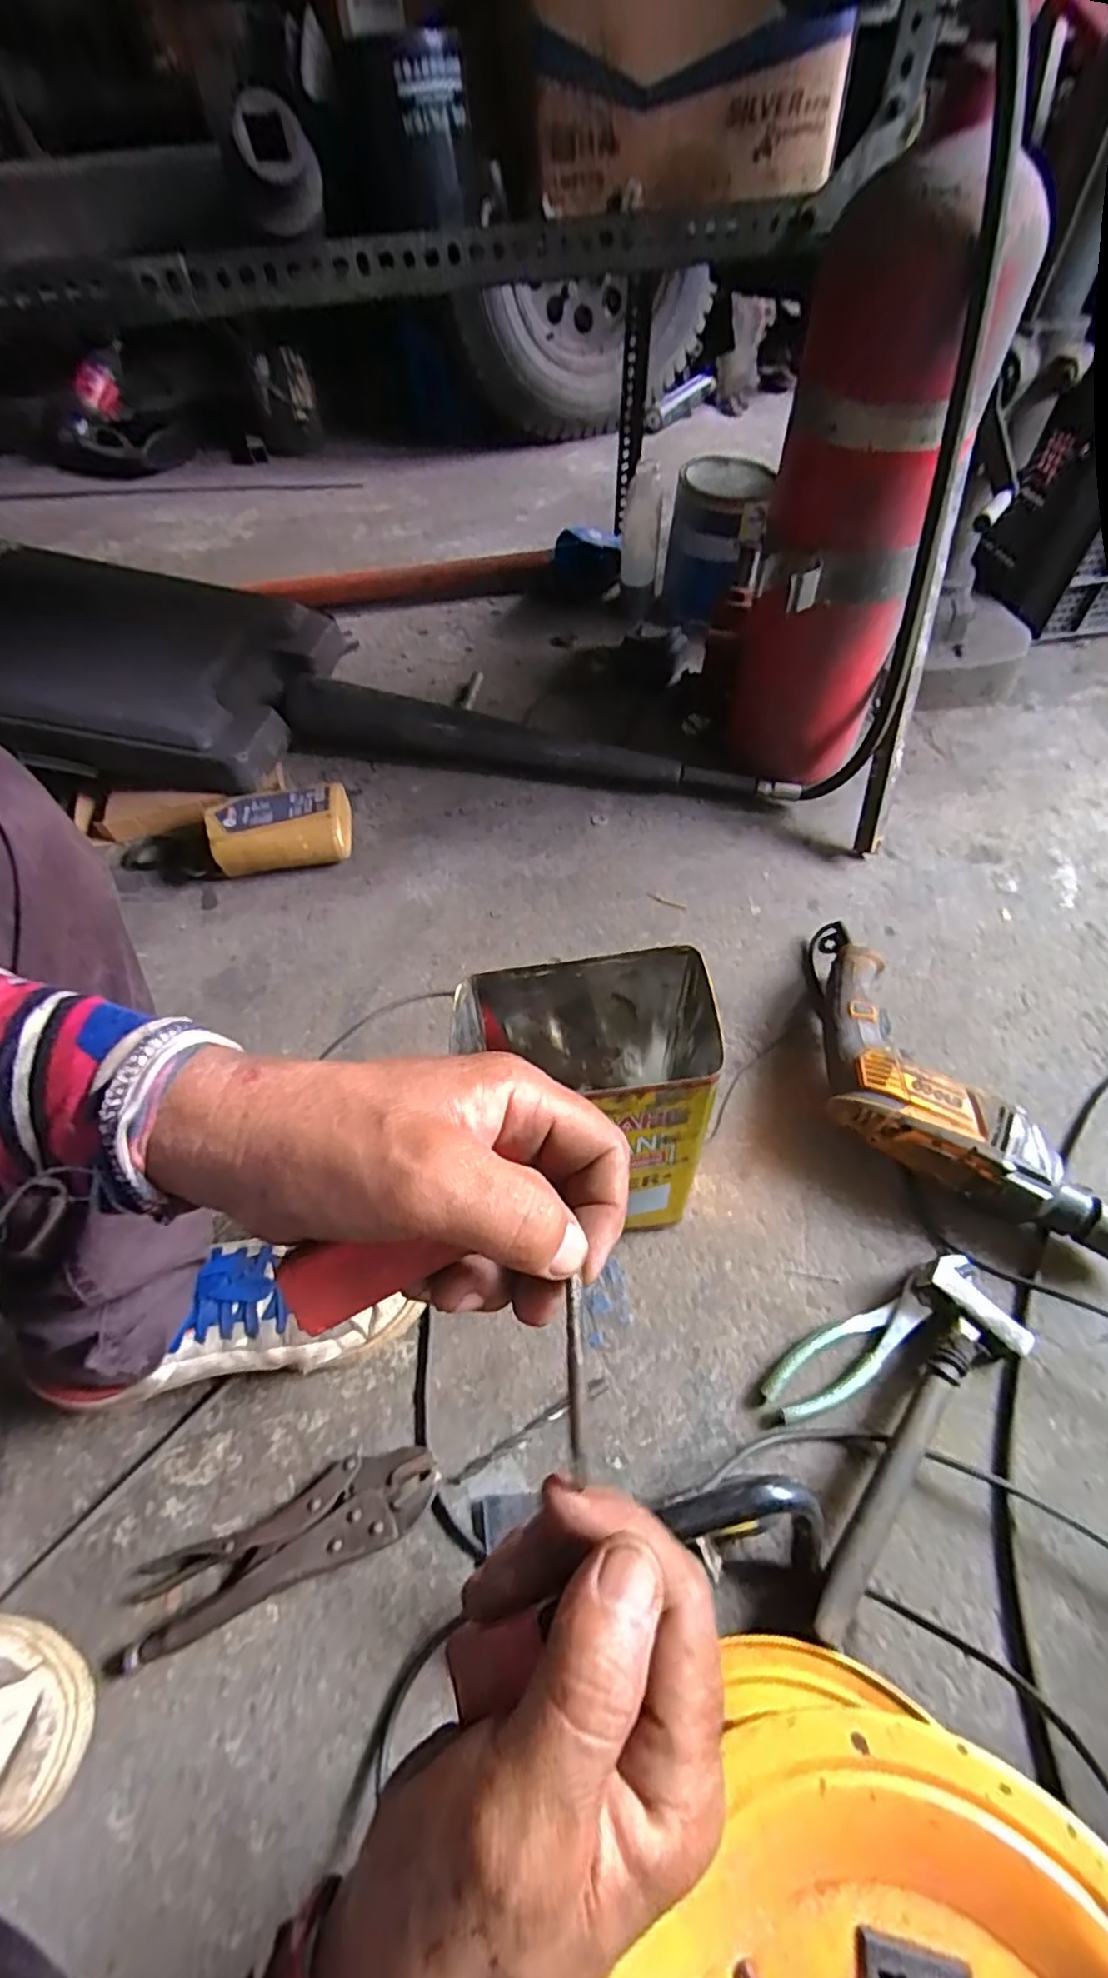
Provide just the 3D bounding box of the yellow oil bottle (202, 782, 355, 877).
[{"bbox_3d":[-0.349,-0.206,0.856,0.171,0.056,0.109,-11,59,-3],"label":"yellow oil bottle"}]

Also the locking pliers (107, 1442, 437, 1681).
[{"bbox_3d":[-0.184,0.378,0.452,0.214,0.026,0.055,-19,55,-11],"label":"locking pliers"}]

